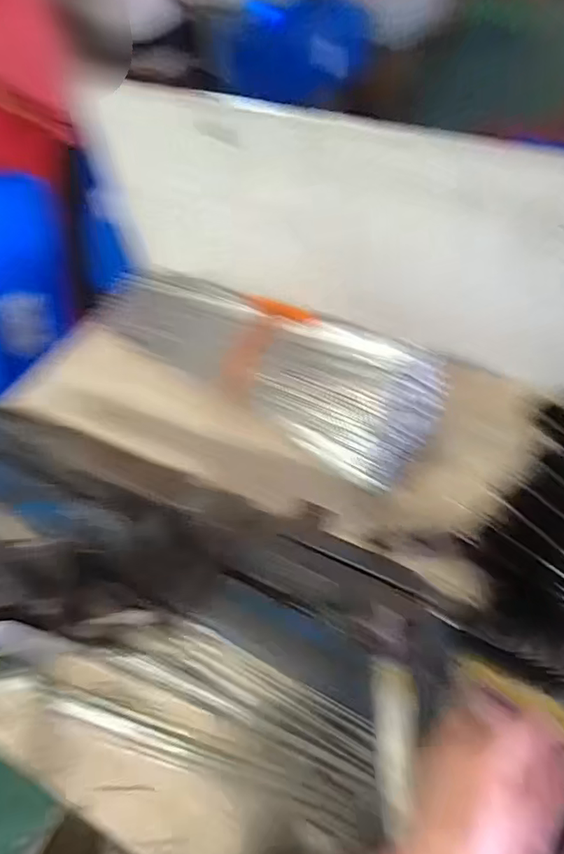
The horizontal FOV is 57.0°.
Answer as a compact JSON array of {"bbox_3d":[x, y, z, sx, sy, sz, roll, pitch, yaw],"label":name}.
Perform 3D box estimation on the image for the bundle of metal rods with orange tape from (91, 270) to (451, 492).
[{"bbox_3d":[-0.004,-0.080,0.615,0.378,0.085,0.151,26,57,24],"label":"bundle of metal rods with orange tape"}]

